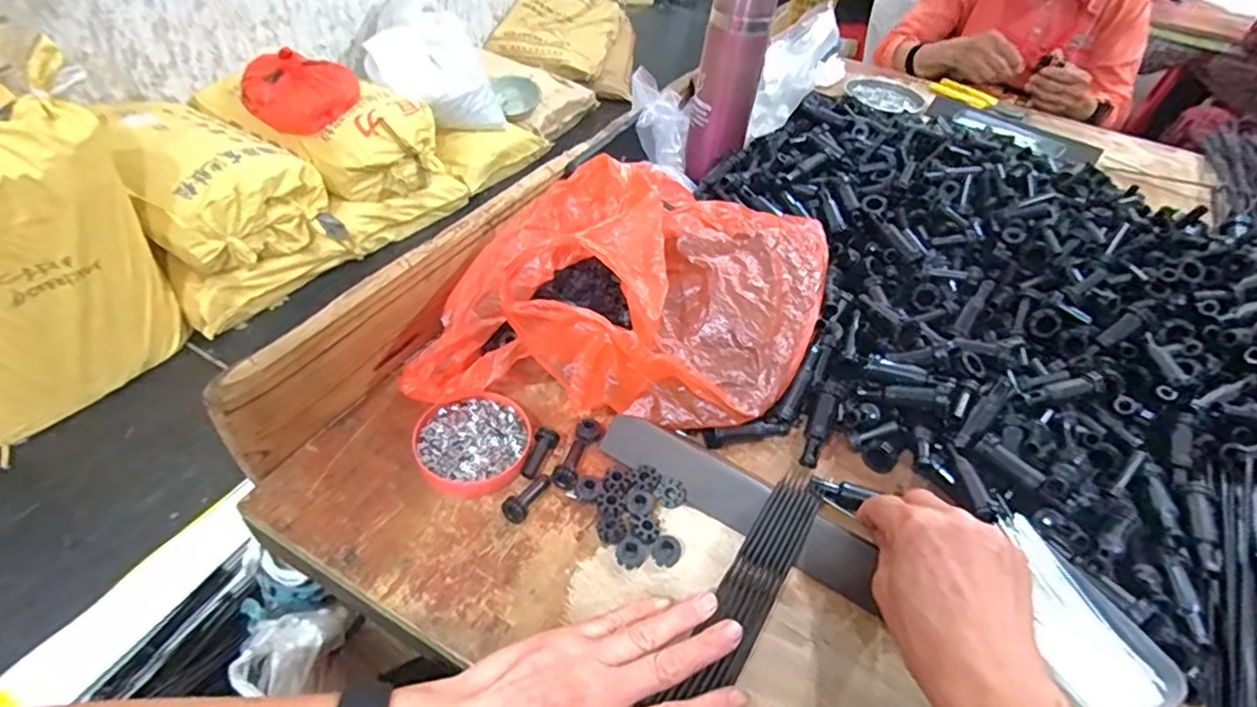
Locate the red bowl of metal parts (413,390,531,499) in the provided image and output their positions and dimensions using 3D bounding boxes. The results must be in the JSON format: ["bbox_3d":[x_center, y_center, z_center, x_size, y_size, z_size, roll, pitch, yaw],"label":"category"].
[{"bbox_3d":[-0.110,0.064,0.437,0.078,0.019,0.075,4,44,-4],"label":"red bowl of metal parts"}]

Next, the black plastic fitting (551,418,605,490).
[{"bbox_3d":[-0.037,0.071,0.442,0.020,0.014,0.061,19,46,12],"label":"black plastic fitting"}]

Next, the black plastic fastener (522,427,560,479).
[{"bbox_3d":[-0.065,0.072,0.440,0.015,0.010,0.039,21,62,14],"label":"black plastic fastener"}]

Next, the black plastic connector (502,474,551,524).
[{"bbox_3d":[-0.068,0.097,0.412,0.016,0.016,0.038,27,48,19],"label":"black plastic connector"}]

